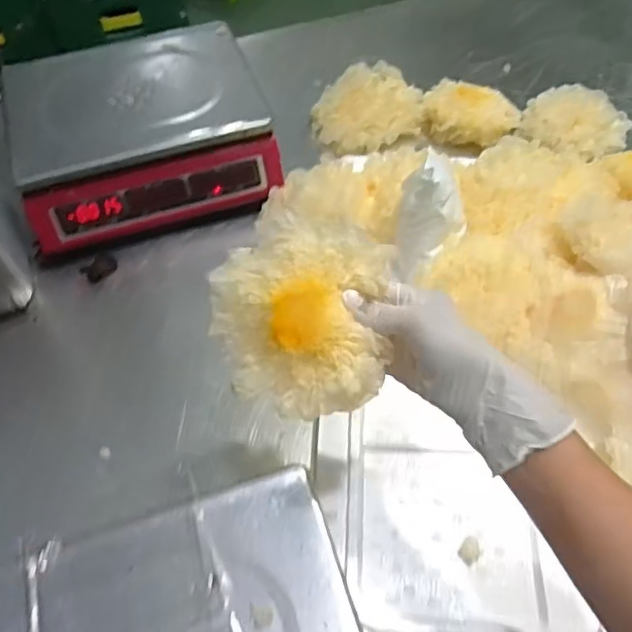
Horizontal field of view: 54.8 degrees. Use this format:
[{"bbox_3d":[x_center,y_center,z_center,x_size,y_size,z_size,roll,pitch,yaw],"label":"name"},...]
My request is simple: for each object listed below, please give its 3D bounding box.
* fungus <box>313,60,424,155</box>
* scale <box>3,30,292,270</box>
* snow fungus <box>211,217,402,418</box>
[{"bbox_3d":[0.065,-0.292,0.832,0.147,0.049,0.137,-1,56,1],"label":"fungus"},{"bbox_3d":[-0.216,-0.234,0.761,0.292,0.098,0.255,-16,57,-8],"label":"scale"},{"bbox_3d":[-0.009,0.001,0.438,0.127,0.065,0.130,1,93,22],"label":"snow fungus"}]

